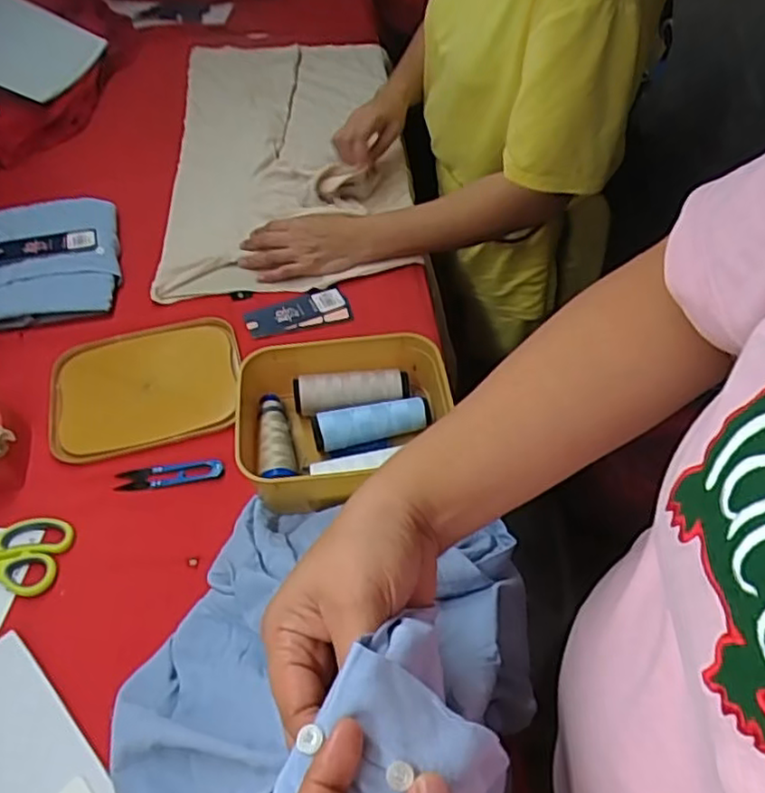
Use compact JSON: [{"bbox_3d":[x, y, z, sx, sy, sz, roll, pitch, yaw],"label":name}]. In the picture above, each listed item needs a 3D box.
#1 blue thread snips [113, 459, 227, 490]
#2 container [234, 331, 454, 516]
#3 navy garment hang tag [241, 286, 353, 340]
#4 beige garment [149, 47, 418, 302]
[{"bbox_3d":[-0.205,0.074,0.642,0.100,0.005,0.025,-5,52,-3],"label":"blue thread snips"},{"bbox_3d":[-0.039,0.025,0.635,0.203,0.071,0.165,-7,51,0],"label":"container"},{"bbox_3d":[-0.099,-0.094,0.777,0.118,0.008,0.052,-19,60,-11],"label":"navy garment hang tag"},{"bbox_3d":[-0.141,-0.395,0.978,0.324,0.048,0.626,-5,52,-3],"label":"beige garment"}]

